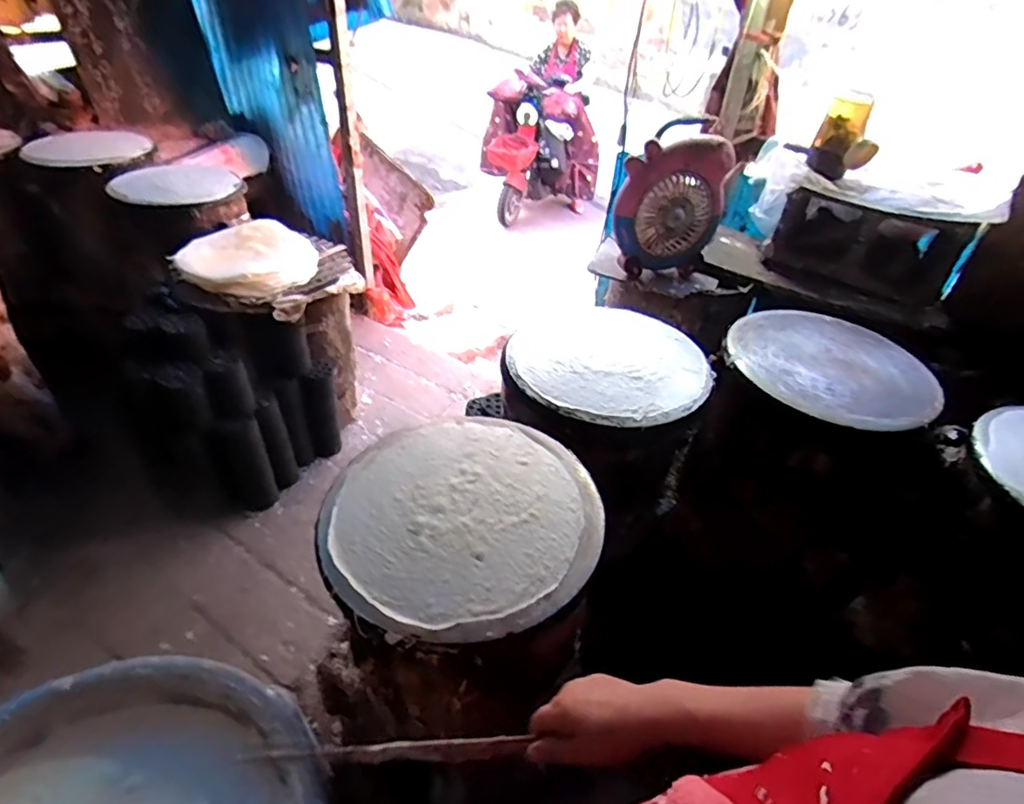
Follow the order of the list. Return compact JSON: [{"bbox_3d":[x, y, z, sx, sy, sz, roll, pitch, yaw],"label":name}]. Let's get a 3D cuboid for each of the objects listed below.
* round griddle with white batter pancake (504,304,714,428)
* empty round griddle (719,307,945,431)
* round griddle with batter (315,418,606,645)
[{"bbox_3d":[0.178,-0.084,1.057,0.357,0.036,0.352,3,39,-2],"label":"round griddle with white batter pancake"},{"bbox_3d":[0.623,-0.078,1.107,0.379,0.031,0.355,16,40,13],"label":"empty round griddle"},{"bbox_3d":[-0.065,0.148,0.769,0.353,0.027,0.355,3,39,-2],"label":"round griddle with batter"}]

